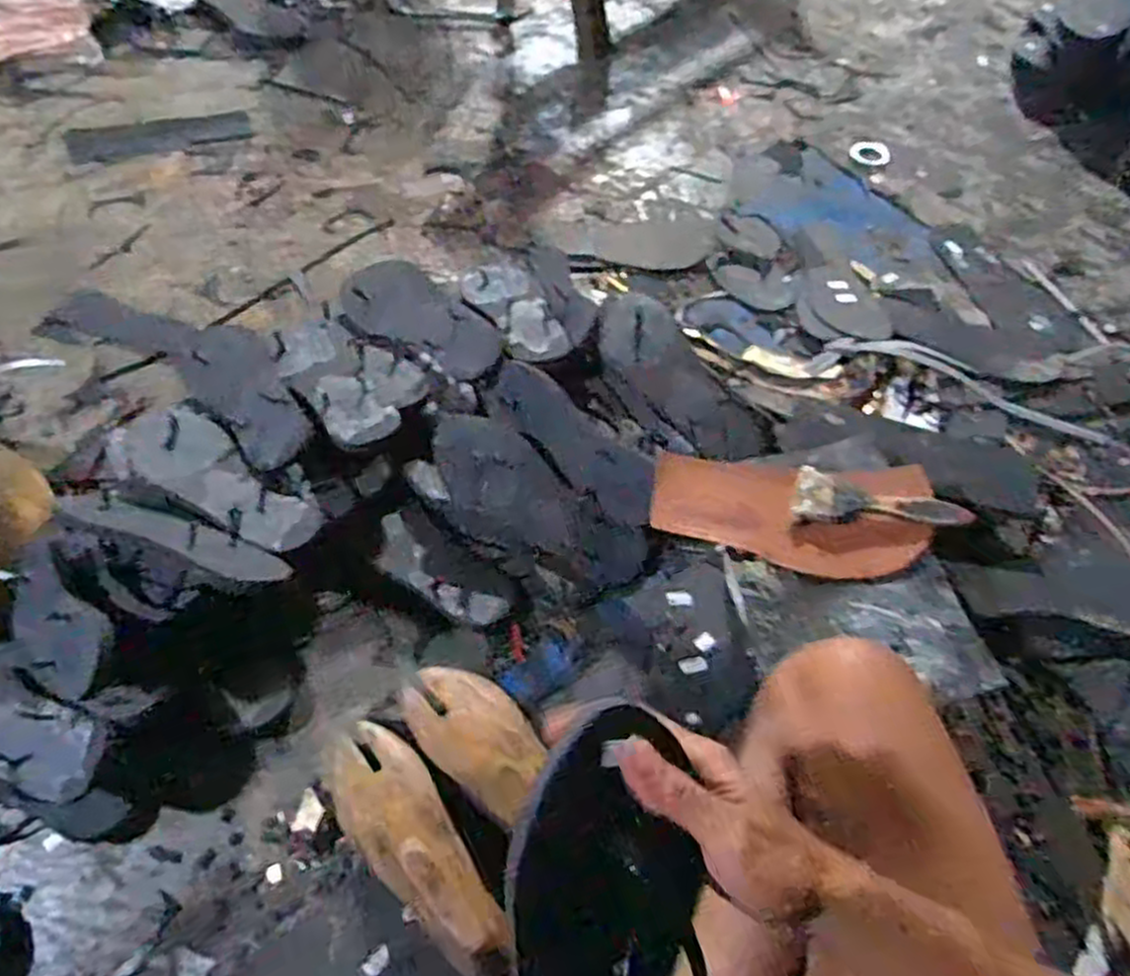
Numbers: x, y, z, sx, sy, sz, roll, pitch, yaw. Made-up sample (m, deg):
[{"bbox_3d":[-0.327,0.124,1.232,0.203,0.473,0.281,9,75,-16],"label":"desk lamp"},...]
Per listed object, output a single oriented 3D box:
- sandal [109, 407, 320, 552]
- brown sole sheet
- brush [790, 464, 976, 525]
[{"bbox_3d":[-0.342,-0.012,0.754,0.234,0.037,0.089,29,64,16],"label":"sandal"},{"bbox_3d":[0.204,0.018,0.706,0.241,0.036,0.110,9,60,5],"label":"brown sole sheet"},{"bbox_3d":[0.278,0.013,0.680,0.142,0.019,0.043,8,57,25],"label":"brush"}]

